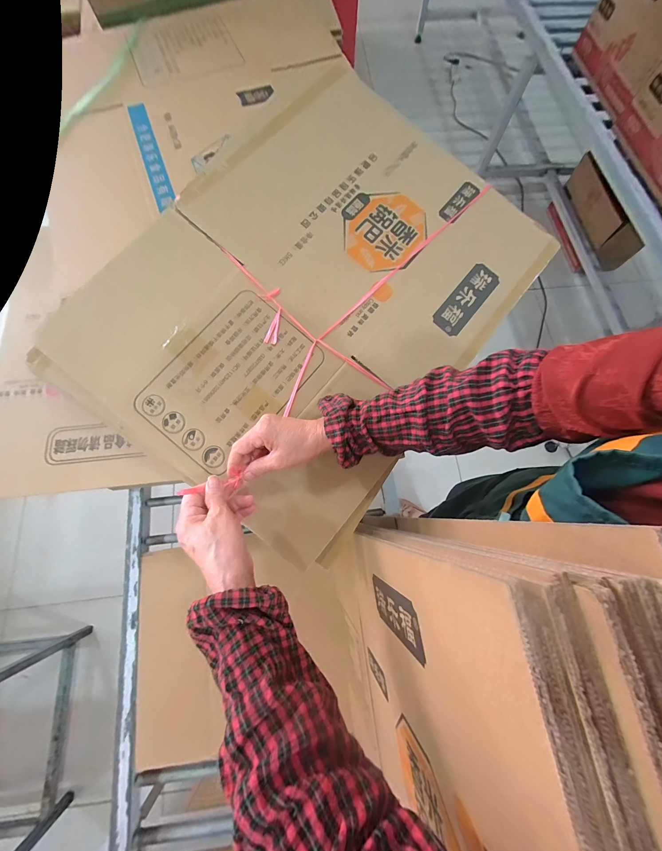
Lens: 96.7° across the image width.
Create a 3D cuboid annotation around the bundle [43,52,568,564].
[{"bbox_3d":[-0.027,-0.200,0.453,0.496,0.038,0.664,37,82,1],"label":"bundle"}]

